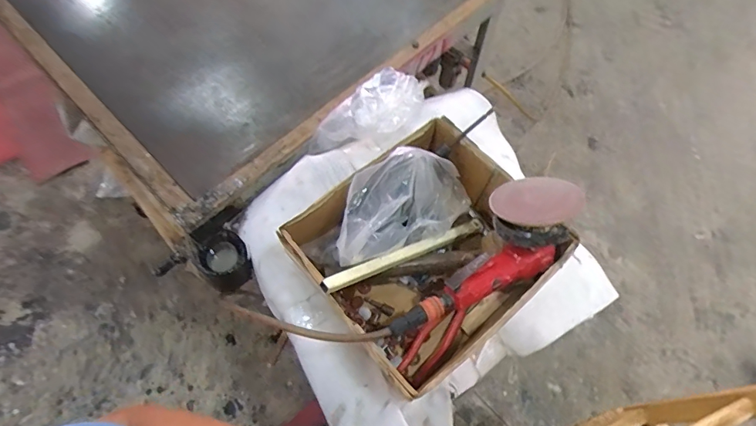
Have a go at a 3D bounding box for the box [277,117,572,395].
[{"bbox_3d":[0.071,0.052,0.660,0.320,0.135,0.291,-37,73,-12],"label":"box"}]

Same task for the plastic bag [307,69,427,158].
[{"bbox_3d":[-0.006,-0.192,0.832,0.246,0.074,0.116,-40,70,-19],"label":"plastic bag"}]

